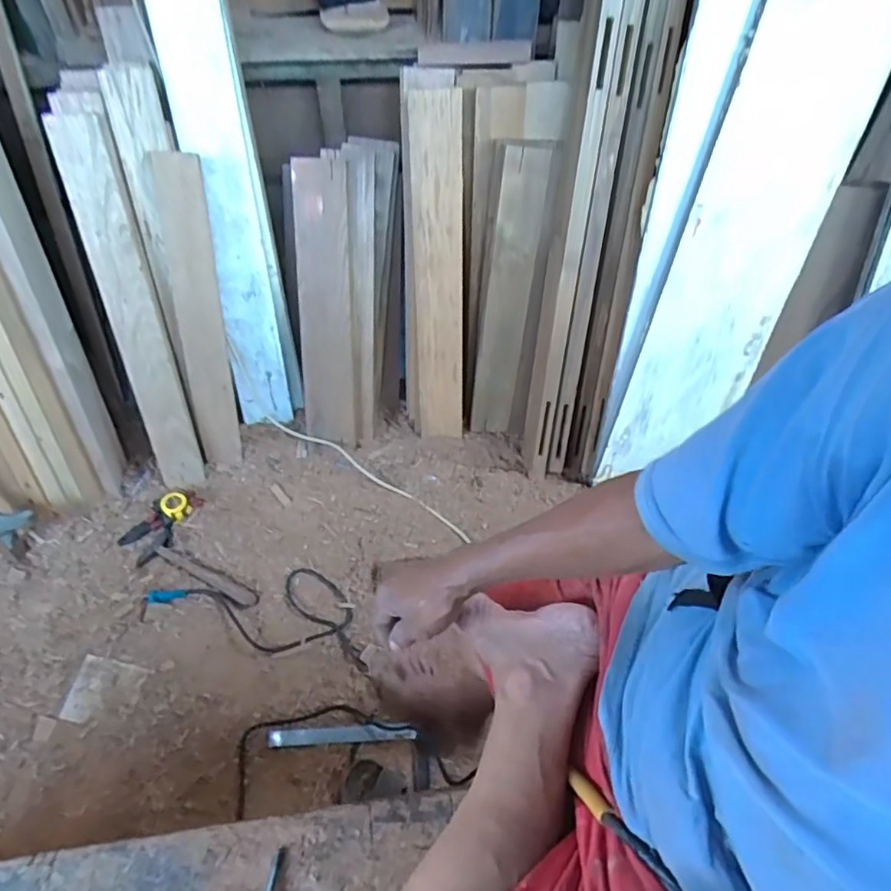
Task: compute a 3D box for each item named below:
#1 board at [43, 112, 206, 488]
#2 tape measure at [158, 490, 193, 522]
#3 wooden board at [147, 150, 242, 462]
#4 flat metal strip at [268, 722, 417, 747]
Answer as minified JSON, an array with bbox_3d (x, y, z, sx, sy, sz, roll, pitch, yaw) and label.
[{"bbox_3d":[-0.659,-0.257,1.280,0.112,0.782,0.041,-9,30,-9],"label":"board"},{"bbox_3d":[-0.628,0.140,1.402,0.058,0.033,0.080,-33,60,-25],"label":"tape measure"},{"bbox_3d":[-0.541,-0.266,1.333,0.098,0.682,0.027,-12,33,-23],"label":"wooden board"},{"bbox_3d":[-0.199,0.555,1.159,0.277,0.007,0.032,-1,52,-4],"label":"flat metal strip"}]

